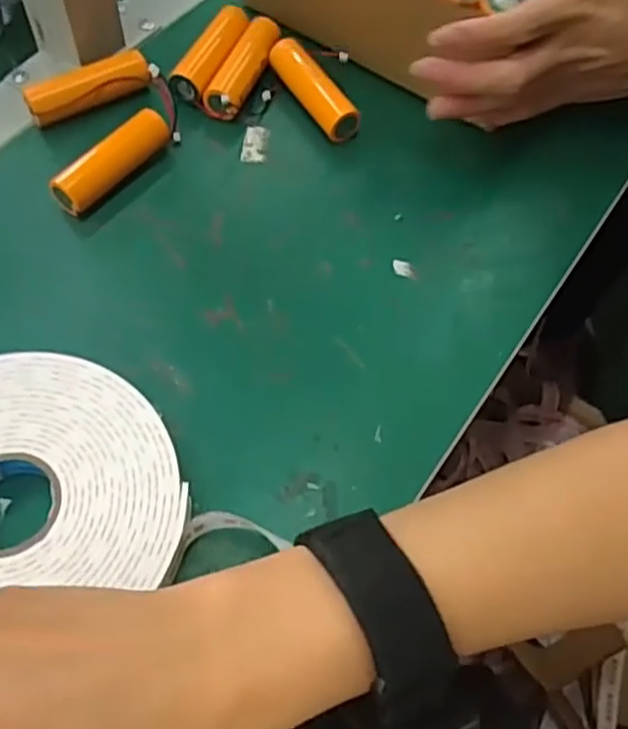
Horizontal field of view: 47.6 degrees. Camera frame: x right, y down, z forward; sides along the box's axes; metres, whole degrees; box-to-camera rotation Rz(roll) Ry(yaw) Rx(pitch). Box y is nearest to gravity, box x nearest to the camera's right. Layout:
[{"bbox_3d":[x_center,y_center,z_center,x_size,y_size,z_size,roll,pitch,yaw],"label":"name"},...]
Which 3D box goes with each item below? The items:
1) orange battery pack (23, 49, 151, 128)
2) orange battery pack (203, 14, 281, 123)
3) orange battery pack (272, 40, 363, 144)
[{"bbox_3d":[-0.131,-0.159,0.415,0.072,0.023,0.021,-24,65,-17],"label":"orange battery pack"},{"bbox_3d":[-0.044,-0.176,0.429,0.021,0.024,0.077,21,61,8],"label":"orange battery pack"},{"bbox_3d":[0.000,-0.164,0.427,0.022,0.022,0.075,-27,66,-18],"label":"orange battery pack"}]

